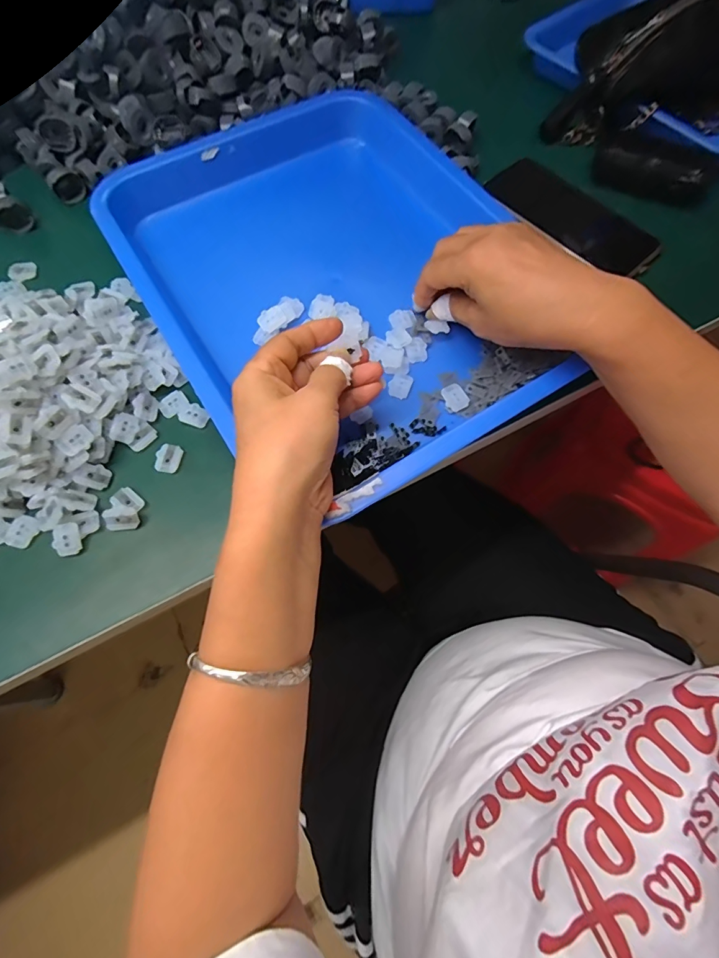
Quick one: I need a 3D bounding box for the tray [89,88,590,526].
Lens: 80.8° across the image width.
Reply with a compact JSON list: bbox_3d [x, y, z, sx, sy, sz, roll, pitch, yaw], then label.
[{"bbox_3d":[-0.021,-0.173,0.364,0.292,0.051,0.377,-32,72,-11],"label":"tray"}]

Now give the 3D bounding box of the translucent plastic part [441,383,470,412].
[{"bbox_3d":[0.074,-0.063,0.326,0.017,0.007,0.021,-21,71,-8],"label":"translucent plastic part"}]

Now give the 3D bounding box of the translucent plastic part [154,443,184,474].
[{"bbox_3d":[-0.140,-0.015,0.311,0.018,0.004,0.021,8,69,3],"label":"translucent plastic part"}]

